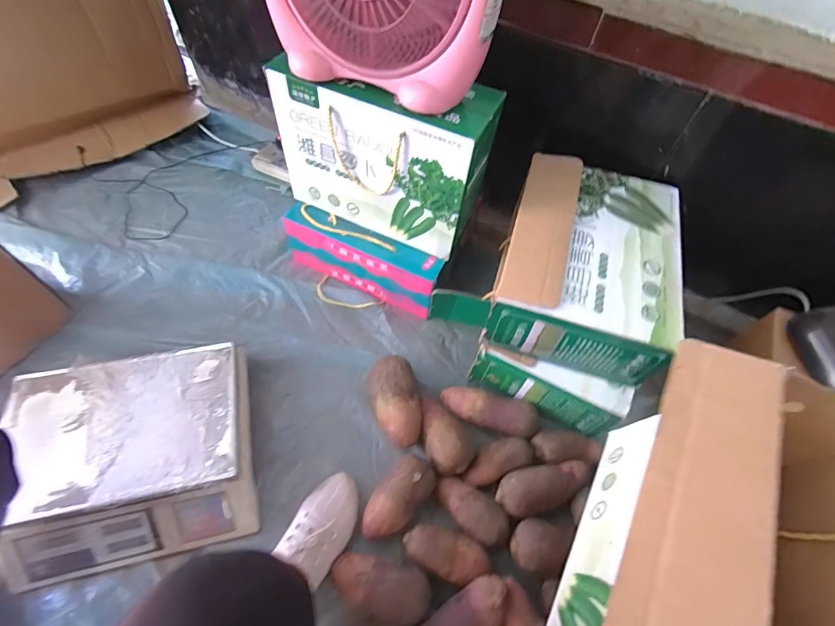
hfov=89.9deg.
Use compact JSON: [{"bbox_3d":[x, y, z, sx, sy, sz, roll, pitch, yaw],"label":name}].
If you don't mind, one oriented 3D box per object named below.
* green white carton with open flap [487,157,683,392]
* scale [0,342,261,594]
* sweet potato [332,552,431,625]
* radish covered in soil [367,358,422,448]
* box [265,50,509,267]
[{"bbox_3d":[0.292,-0.089,0.734,0.271,0.123,0.368,18,60,8],"label":"green white carton with open flap"},{"bbox_3d":[-0.449,0.230,0.668,0.349,0.104,0.299,-9,60,-10],"label":"scale"},{"bbox_3d":[-0.055,0.407,0.618,0.148,0.064,0.080,12,58,2],"label":"sweet potato"},{"bbox_3d":[-0.039,0.161,0.752,0.084,0.065,0.156,-12,61,-10],"label":"radish covered in soil"},{"bbox_3d":[-0.066,-0.280,0.749,0.353,0.261,0.115,21,60,9],"label":"box"}]

